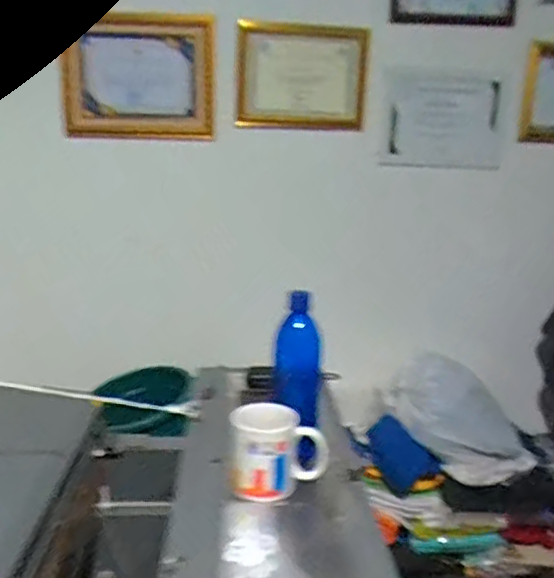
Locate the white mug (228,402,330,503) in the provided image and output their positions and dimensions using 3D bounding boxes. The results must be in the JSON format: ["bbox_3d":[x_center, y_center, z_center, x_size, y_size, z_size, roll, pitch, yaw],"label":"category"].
[{"bbox_3d":[0.002,0.204,0.781,0.120,0.100,0.079,2,14,2],"label":"white mug"}]

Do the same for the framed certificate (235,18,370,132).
[{"bbox_3d":[0.056,-0.538,1.589,0.343,0.283,0.042,13,40,17],"label":"framed certificate"}]

